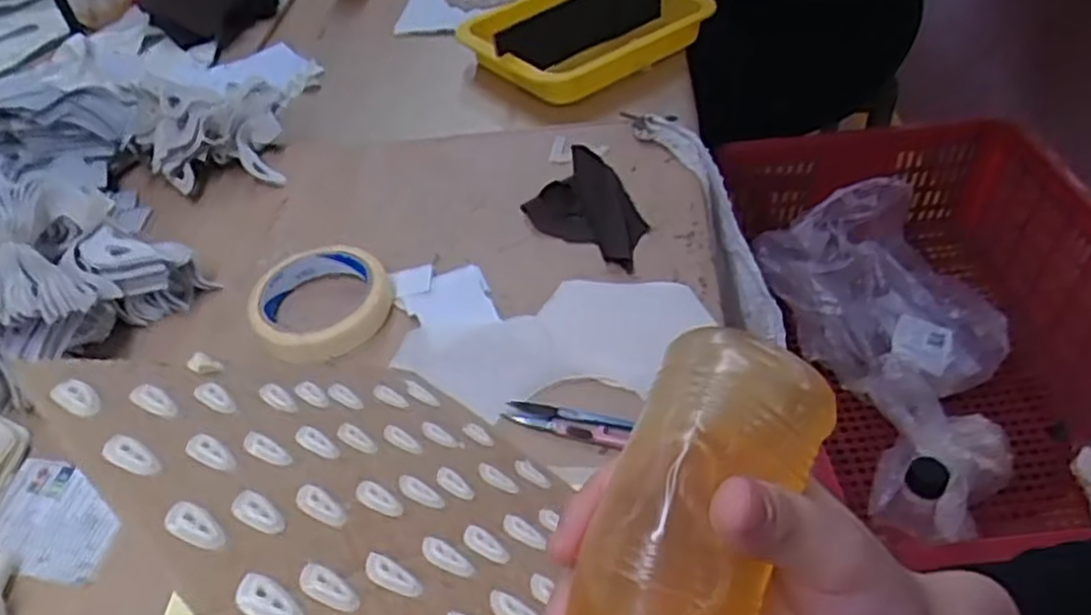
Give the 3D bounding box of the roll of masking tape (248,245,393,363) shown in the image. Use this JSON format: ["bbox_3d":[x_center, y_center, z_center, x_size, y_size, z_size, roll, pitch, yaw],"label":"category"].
[{"bbox_3d":[-0.164,-0.009,0.565,0.096,0.026,0.100,-2,46,2],"label":"roll of masking tape"}]

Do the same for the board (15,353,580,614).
[{"bbox_3d":[-0.037,0.100,0.323,0.315,0.007,0.228,29,12,32],"label":"board"}]

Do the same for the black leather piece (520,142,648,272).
[{"bbox_3d":[0.045,-0.084,0.630,0.109,0.024,0.094,25,52,25],"label":"black leather piece"}]

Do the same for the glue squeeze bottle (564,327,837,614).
[{"bbox_3d":[0.032,0.069,0.194,0.046,0.038,0.137,19,75,21],"label":"glue squeeze bottle"}]

